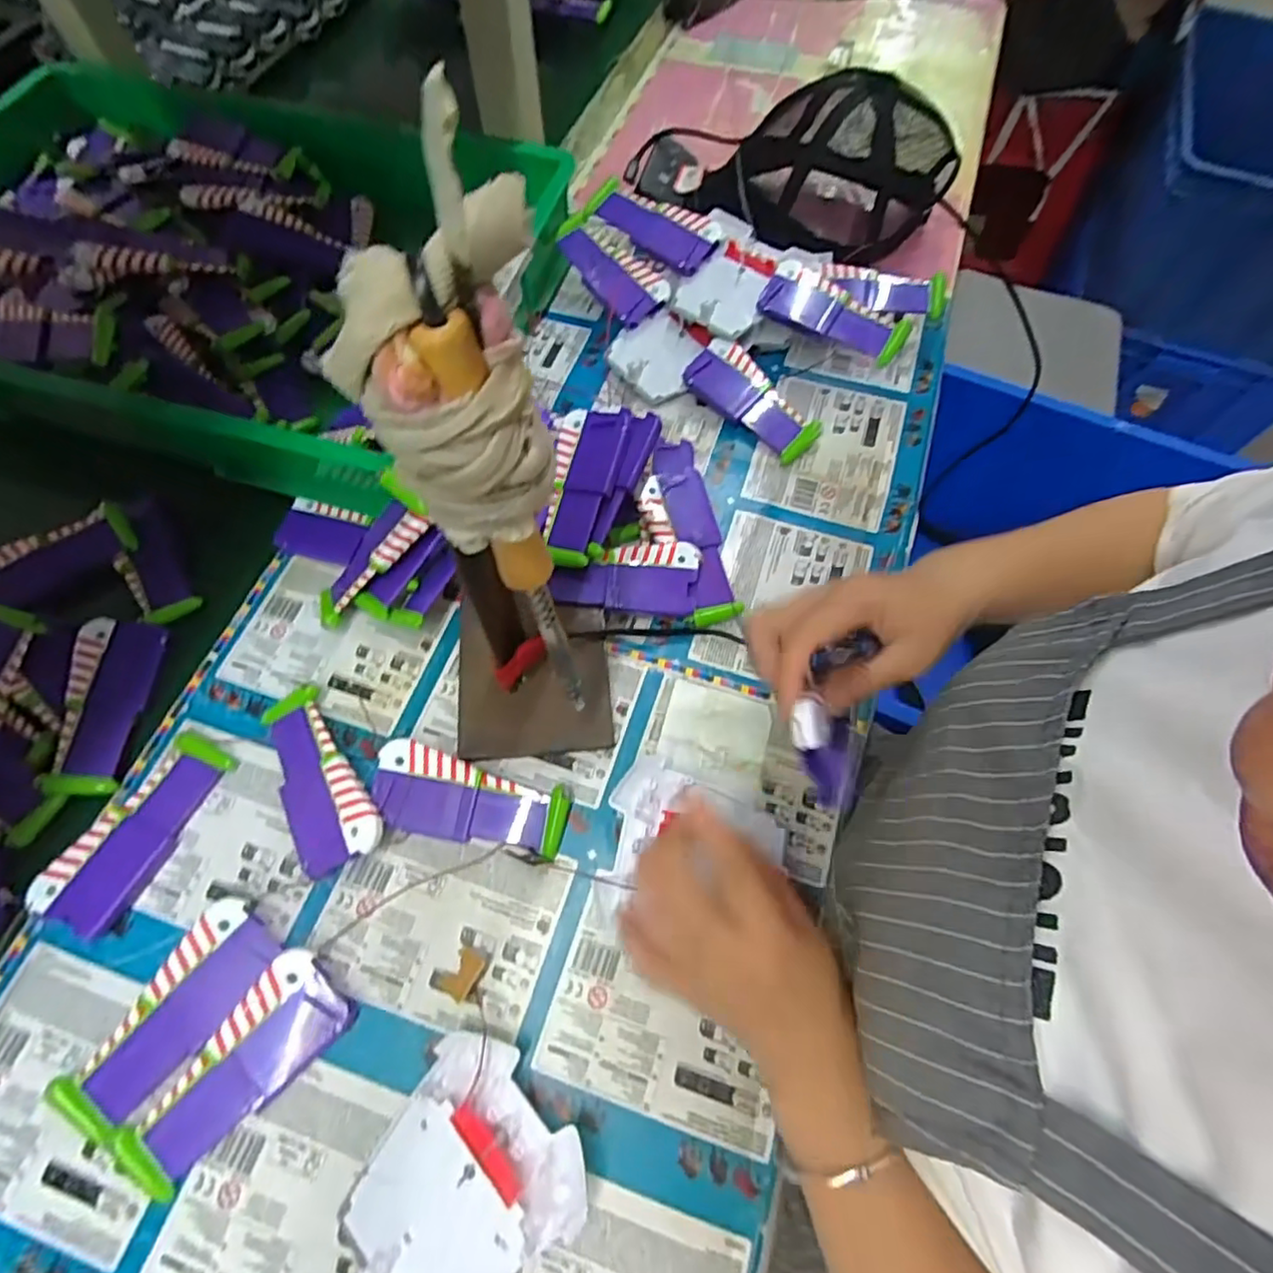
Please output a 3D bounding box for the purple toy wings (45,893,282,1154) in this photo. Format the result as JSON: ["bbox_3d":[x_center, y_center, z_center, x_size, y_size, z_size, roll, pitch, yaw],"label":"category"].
[{"bbox_3d":[-0.253,0.209,0.359,0.047,0.019,0.121,34,69,12],"label":"purple toy wings"}]

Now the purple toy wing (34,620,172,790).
[{"bbox_3d":[-0.357,0.045,0.437,0.045,0.017,0.119,-2,66,-4],"label":"purple toy wing"}]

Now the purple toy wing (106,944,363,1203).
[{"bbox_3d":[-0.215,0.230,0.346,0.121,0.020,0.051,-41,74,-18],"label":"purple toy wing"}]

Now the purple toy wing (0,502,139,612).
[{"bbox_3d":[-0.431,-0.055,0.480,0.116,0.015,0.048,-28,95,-11],"label":"purple toy wing"}]

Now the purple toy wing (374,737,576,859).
[{"bbox_3d":[-0.104,0.105,0.410,0.121,0.020,0.050,15,66,4],"label":"purple toy wing"}]

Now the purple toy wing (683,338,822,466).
[{"bbox_3d":[0.097,-0.196,0.541,0.120,0.017,0.048,42,98,10],"label":"purple toy wing"}]

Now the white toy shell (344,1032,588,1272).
[{"bbox_3d":[-0.087,0.271,0.328,0.102,0.026,0.099,-39,73,-18],"label":"white toy shell"}]

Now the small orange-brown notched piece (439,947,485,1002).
[{"bbox_3d":[-0.101,0.195,0.377,0.018,0.004,0.025,32,68,11],"label":"small orange-brown notched piece"}]

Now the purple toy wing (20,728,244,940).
[{"bbox_3d":[-0.306,0.118,0.402,0.047,0.014,0.119,26,67,9],"label":"purple toy wing"}]

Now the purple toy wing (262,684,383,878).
[{"bbox_3d":[-0.202,0.088,0.414,0.051,0.025,0.119,-25,69,-13],"label":"purple toy wing"}]

